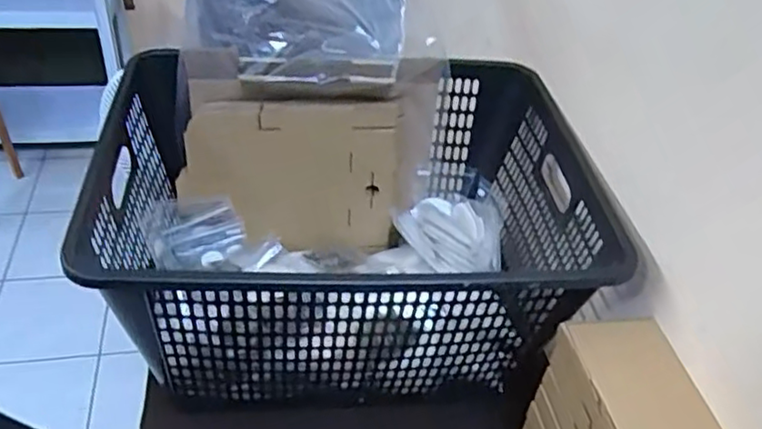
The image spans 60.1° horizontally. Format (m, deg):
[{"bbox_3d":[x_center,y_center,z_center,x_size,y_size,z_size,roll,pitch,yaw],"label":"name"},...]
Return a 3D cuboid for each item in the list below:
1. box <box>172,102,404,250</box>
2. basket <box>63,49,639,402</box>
[{"bbox_3d":[-0.128,-0.049,0.958,0.298,0.228,0.021,-3,29,-7],"label":"box"},{"bbox_3d":[-0.041,0.018,0.840,0.563,0.262,0.430,-2,42,-9],"label":"basket"}]

